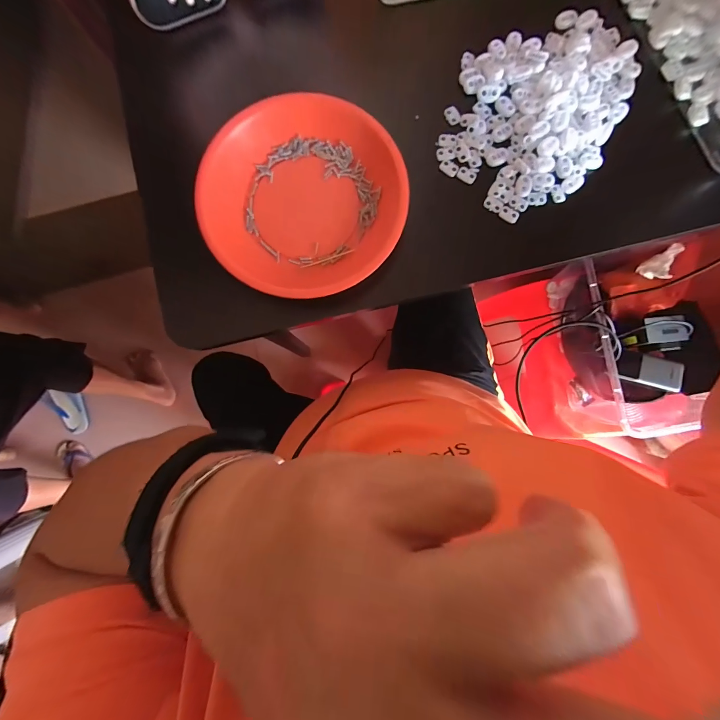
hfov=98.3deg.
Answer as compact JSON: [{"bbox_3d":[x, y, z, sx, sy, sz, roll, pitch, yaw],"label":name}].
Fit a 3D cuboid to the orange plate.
[{"bbox_3d":[-0.057,-0.161,0.305,0.187,0.040,0.199,0,85,-1],"label":"orange plate"}]

